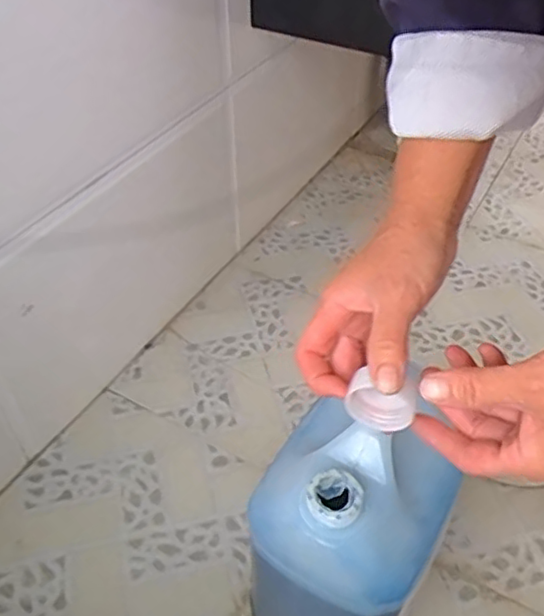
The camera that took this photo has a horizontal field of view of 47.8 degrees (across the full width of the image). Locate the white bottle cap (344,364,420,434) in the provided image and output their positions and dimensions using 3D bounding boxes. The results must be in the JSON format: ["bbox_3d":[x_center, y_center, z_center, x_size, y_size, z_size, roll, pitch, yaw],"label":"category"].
[{"bbox_3d":[0.068,0.055,0.375,0.040,0.034,0.026,13,46,16],"label":"white bottle cap"}]

